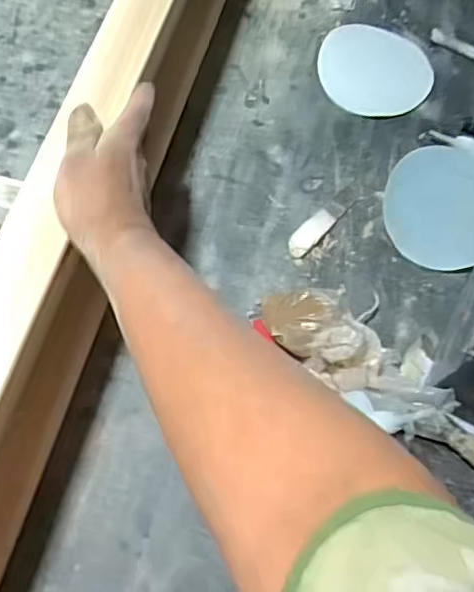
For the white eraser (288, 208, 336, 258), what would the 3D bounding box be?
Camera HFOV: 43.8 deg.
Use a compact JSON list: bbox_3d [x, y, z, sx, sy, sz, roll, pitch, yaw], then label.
[{"bbox_3d":[0.068,-0.058,0.536,0.019,0.004,0.057,40,71,13],"label":"white eraser"}]

